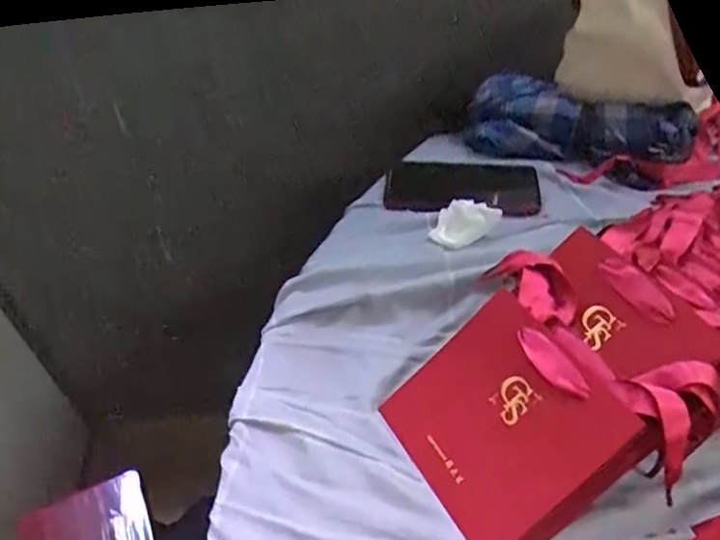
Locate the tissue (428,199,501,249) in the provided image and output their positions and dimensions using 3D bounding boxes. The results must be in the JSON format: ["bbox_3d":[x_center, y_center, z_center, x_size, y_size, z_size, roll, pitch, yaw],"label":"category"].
[{"bbox_3d":[0.105,-0.050,0.607,0.064,0.033,0.042,10,49,14],"label":"tissue"}]

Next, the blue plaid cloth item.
[{"bbox_3d":[0.244,-0.164,0.689,0.241,0.057,0.086,15,50,17],"label":"blue plaid cloth item"}]

